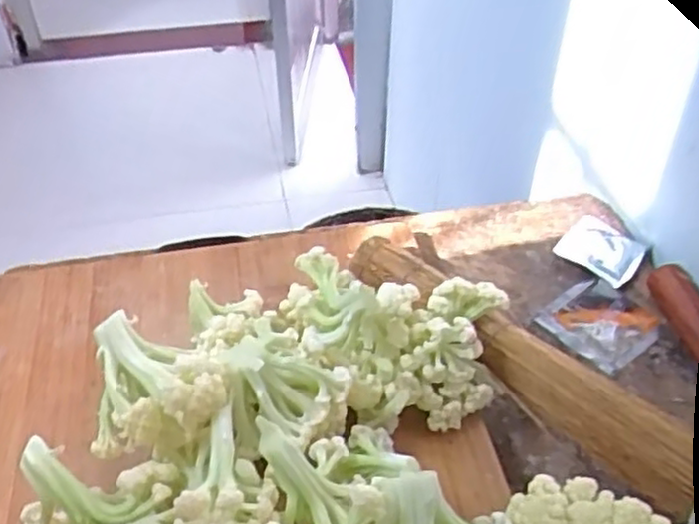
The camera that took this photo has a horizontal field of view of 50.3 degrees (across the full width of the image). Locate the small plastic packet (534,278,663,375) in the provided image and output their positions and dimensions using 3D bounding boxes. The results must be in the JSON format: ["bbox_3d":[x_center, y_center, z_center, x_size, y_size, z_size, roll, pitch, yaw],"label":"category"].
[{"bbox_3d":[0.205,0.049,0.603,0.074,0.008,0.076,-28,51,-26],"label":"small plastic packet"}]

